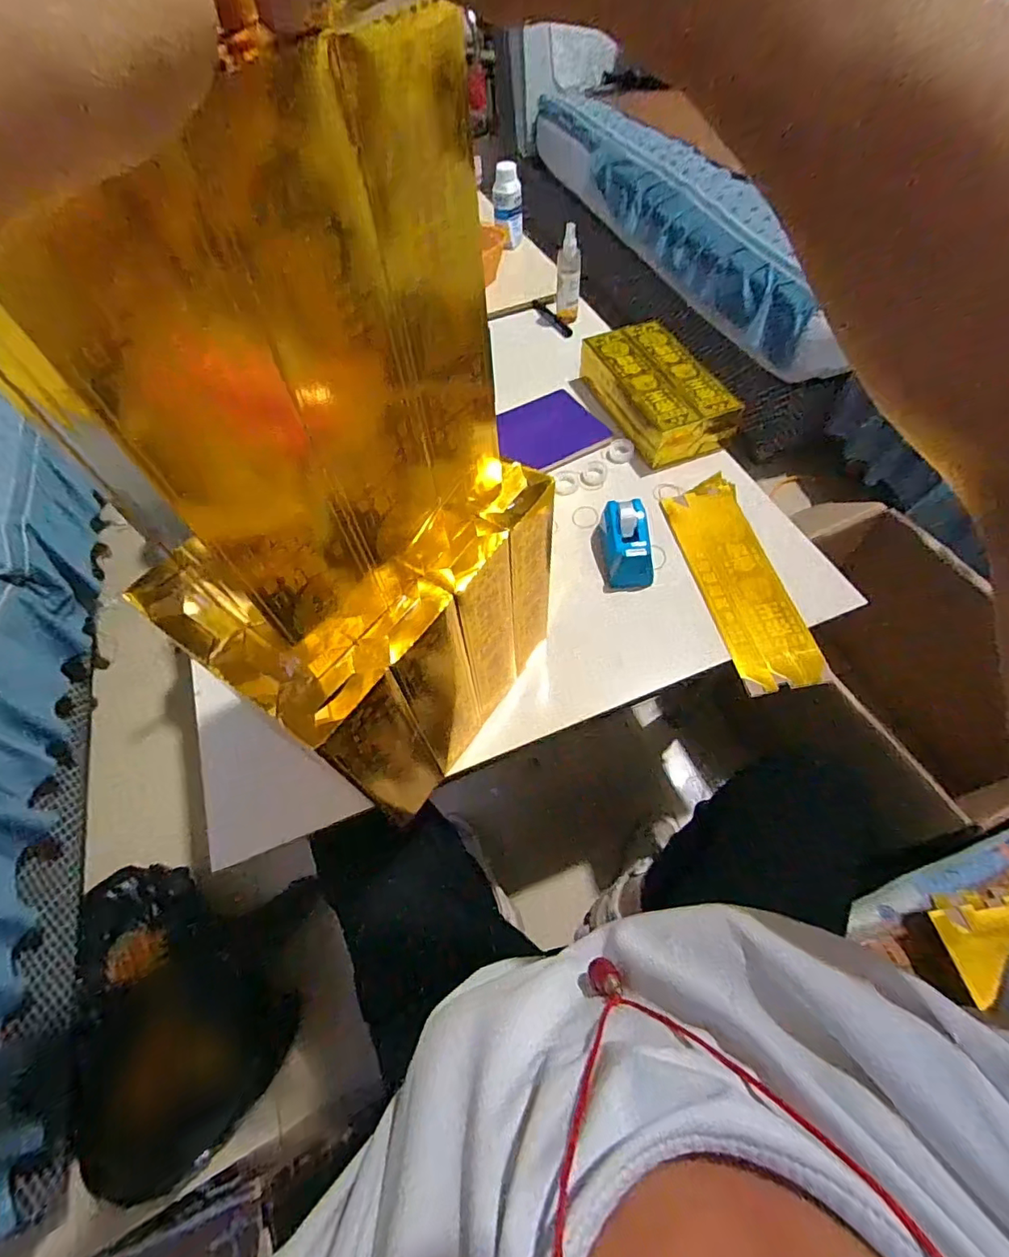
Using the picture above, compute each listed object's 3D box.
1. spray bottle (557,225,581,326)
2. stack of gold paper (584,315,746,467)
[{"bbox_3d":[0.114,-0.623,0.935,0.041,0.141,0.035,-2,59,4],"label":"spray bottle"},{"bbox_3d":[0.232,-0.374,0.807,0.139,0.062,0.255,-21,59,-8],"label":"stack of gold paper"}]

